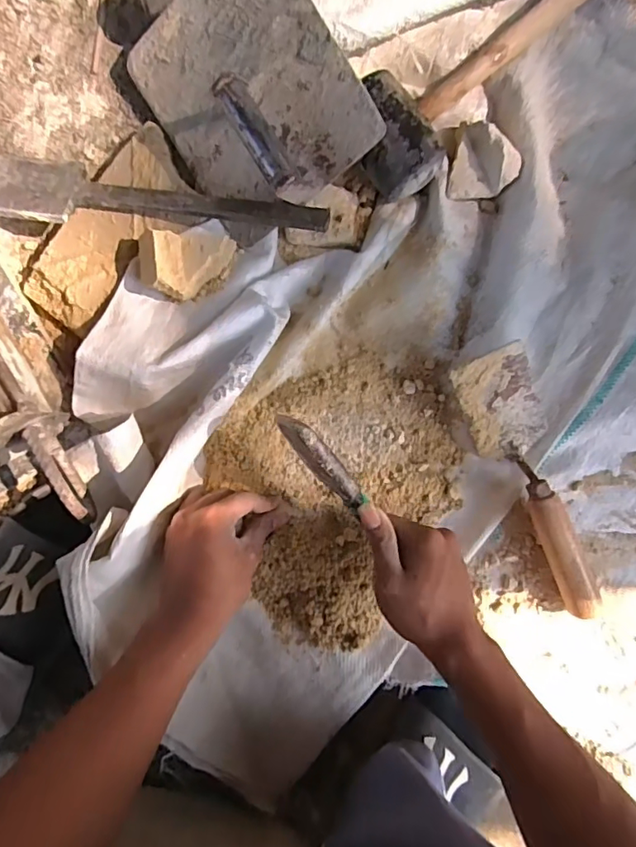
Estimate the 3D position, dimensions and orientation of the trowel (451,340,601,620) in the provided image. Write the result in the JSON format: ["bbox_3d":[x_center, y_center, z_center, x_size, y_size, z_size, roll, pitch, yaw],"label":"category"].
[{"bbox_3d":[0.211,0.050,0.497,0.072,0.056,0.255,-28,89,-2],"label":"trowel"}]

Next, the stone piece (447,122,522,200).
[{"bbox_3d":[0.161,-0.246,0.510,0.058,0.030,0.065,16,88,-1],"label":"stone piece"}]

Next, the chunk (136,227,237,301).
[{"bbox_3d":[-0.116,-0.141,0.472,0.083,0.042,0.063,-2,88,-2],"label":"chunk"}]

